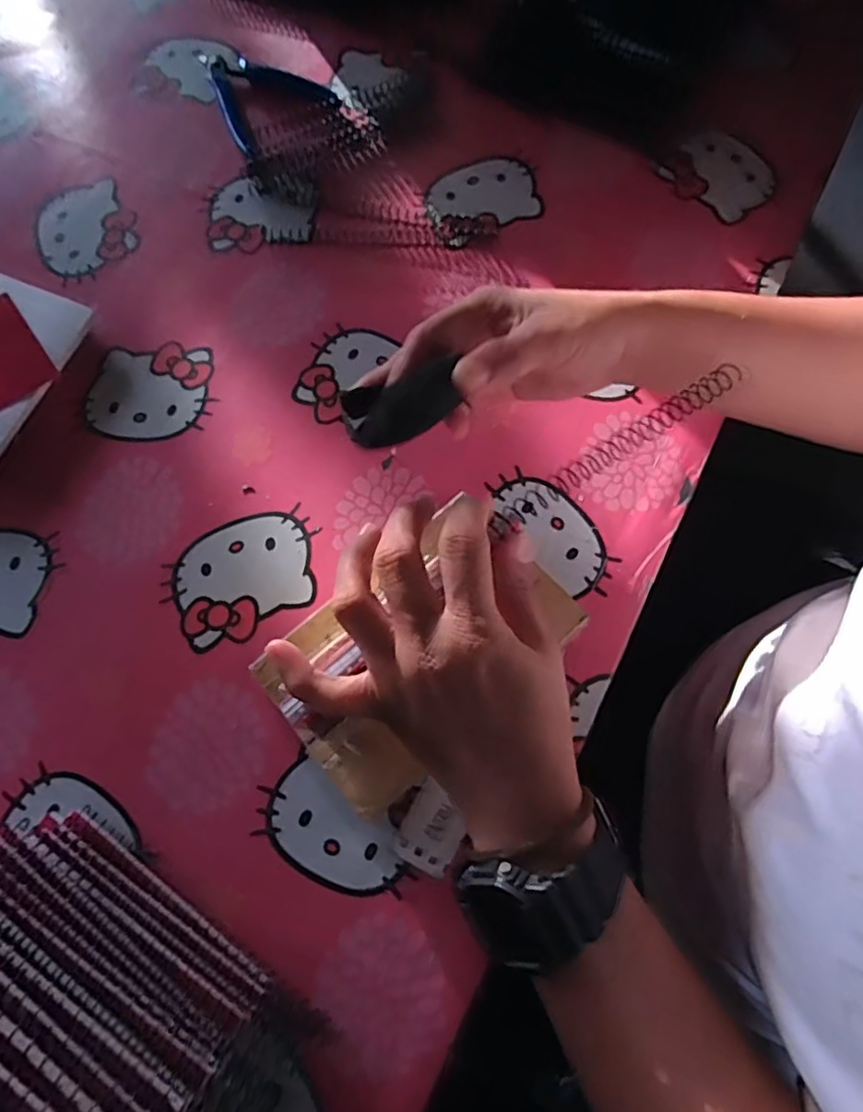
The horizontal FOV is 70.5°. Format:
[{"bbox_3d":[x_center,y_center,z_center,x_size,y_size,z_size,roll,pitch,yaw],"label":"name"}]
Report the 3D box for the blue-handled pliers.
[{"bbox_3d":[-0.136,-0.367,0.476,0.083,0.010,0.114,-34,74,-9],"label":"blue-handled pliers"}]

